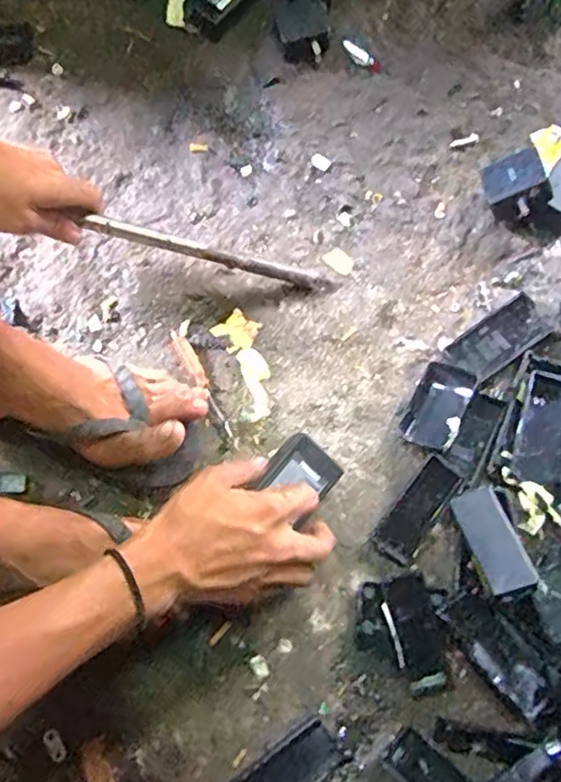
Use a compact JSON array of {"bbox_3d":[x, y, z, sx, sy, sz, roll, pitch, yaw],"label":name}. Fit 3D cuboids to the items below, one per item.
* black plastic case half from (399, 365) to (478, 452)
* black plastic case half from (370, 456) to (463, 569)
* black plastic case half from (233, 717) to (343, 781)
[{"bbox_3d":[0.142,0.015,0.556,0.050,0.020,0.079,17,72,36],"label":"black plastic case half"},{"bbox_3d":[0.117,0.101,0.531,0.036,0.012,0.095,34,79,20],"label":"black plastic case half"},{"bbox_3d":[0.002,0.296,0.477,0.092,0.005,0.036,-33,75,-9],"label":"black plastic case half"}]

